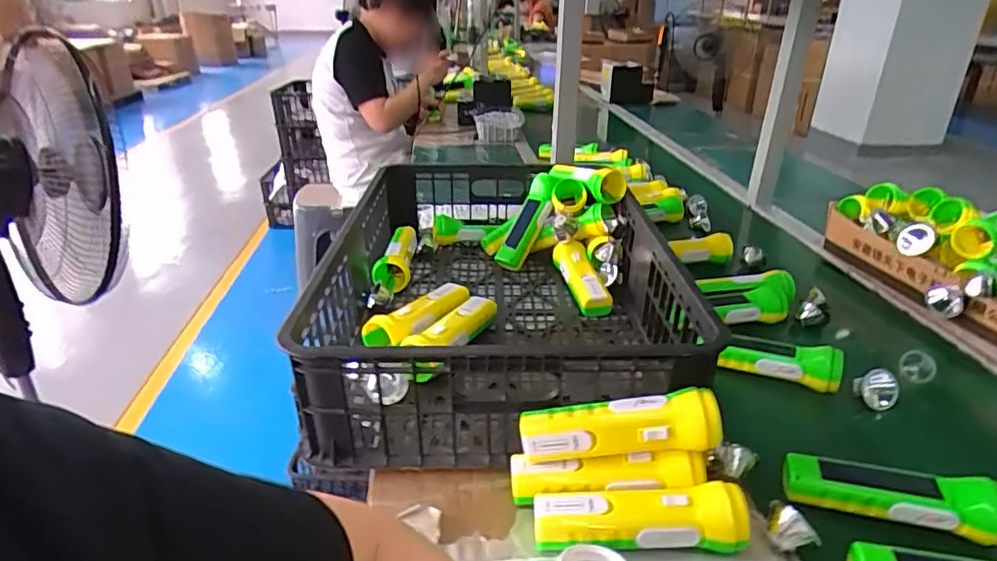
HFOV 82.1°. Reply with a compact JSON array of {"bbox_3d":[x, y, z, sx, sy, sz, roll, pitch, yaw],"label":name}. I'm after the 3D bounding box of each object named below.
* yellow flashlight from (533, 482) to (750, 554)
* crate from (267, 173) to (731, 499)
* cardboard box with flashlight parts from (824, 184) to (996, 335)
[{"bbox_3d":[0.111,0.191,0.460,0.164,0.045,0.044,2,27,1],"label":"yellow flashlight"},{"bbox_3d":[0.004,-0.003,0.731,0.391,0.164,0.524,0,27,0],"label":"crate"},{"bbox_3d":[0.619,-0.021,0.715,0.197,0.136,0.359,-4,27,-8],"label":"cardboard box with flashlight parts"}]

